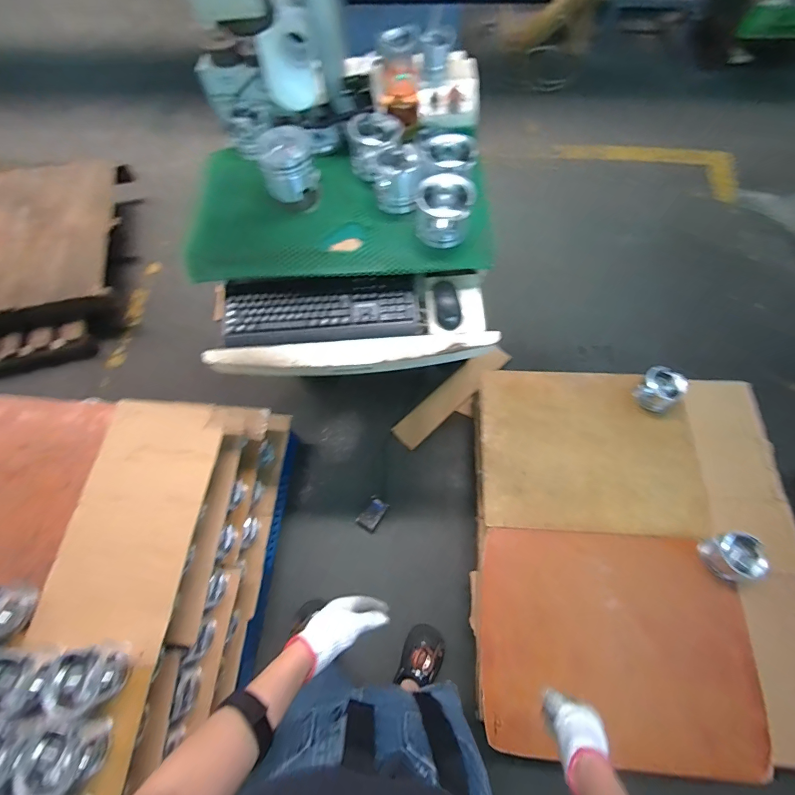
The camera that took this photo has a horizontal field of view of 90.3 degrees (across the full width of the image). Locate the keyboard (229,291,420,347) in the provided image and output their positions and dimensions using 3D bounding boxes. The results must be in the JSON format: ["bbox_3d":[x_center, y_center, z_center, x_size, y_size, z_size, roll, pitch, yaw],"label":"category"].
[{"bbox_3d":[-0.169,-0.187,0.899,0.434,0.029,0.118,-3,67,0],"label":"keyboard"}]

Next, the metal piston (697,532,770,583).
[{"bbox_3d":[0.922,0.440,1.089,0.117,0.091,0.117,-1,67,2],"label":"metal piston"}]

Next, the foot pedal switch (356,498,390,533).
[{"bbox_3d":[-0.086,0.410,1.387,0.071,0.016,0.111,33,72,15],"label":"foot pedal switch"}]

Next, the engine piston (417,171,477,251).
[{"bbox_3d":[0.099,-0.394,0.843,0.112,0.120,0.104,1,67,1],"label":"engine piston"}]

